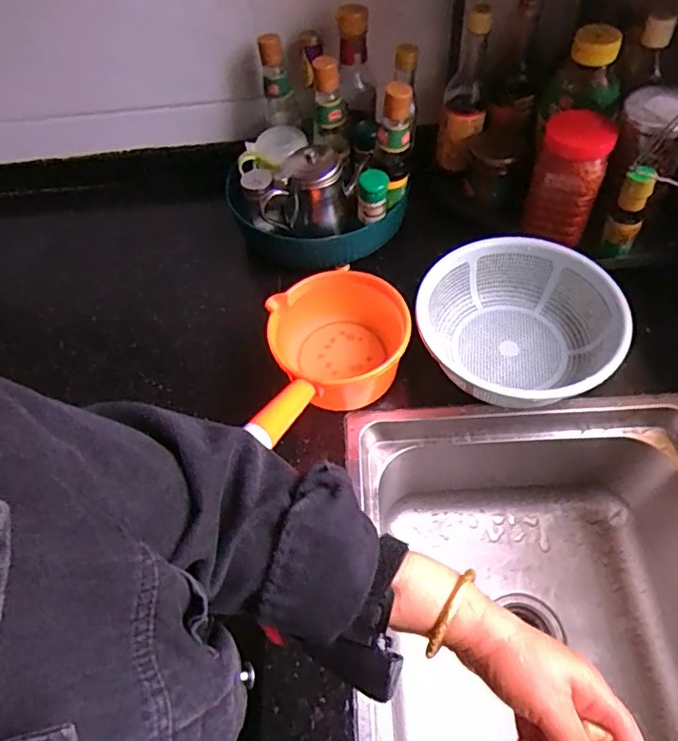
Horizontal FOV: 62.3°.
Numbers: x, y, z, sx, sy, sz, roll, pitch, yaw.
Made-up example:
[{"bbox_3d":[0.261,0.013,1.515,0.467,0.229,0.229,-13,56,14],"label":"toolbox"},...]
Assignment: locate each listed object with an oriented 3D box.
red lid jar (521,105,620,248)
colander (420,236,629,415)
[{"bbox_3d":[0.298,-0.242,0.744,0.085,0.159,0.089,18,59,17],"label":"red lid jar"},{"bbox_3d":[0.231,-0.052,0.701,0.215,0.089,0.226,-3,56,4],"label":"colander"}]

